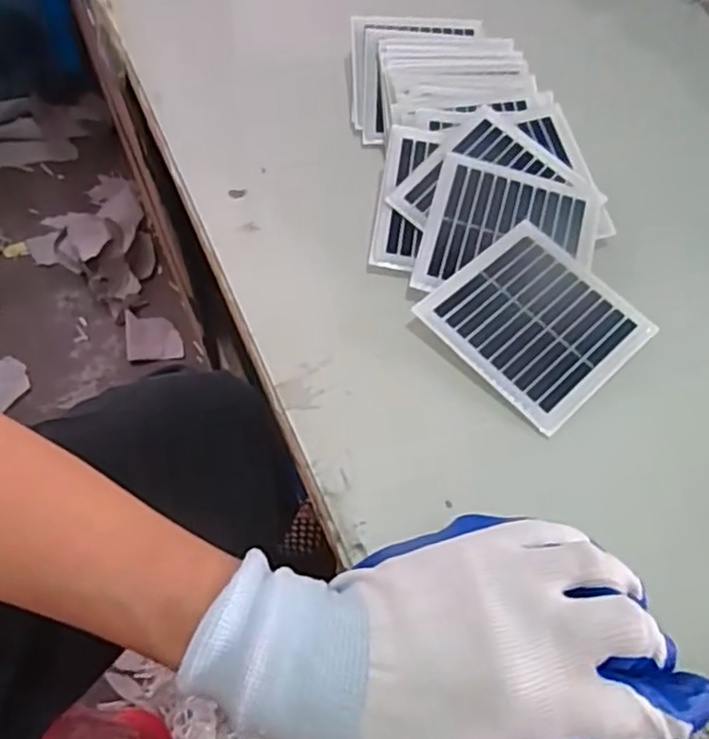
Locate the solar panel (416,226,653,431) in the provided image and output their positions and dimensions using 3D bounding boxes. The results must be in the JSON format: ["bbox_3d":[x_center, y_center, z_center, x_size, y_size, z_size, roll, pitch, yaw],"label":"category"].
[{"bbox_3d":[0.097,-0.026,0.374,0.095,0.004,0.095,-37,72,-22],"label":"solar panel"}]

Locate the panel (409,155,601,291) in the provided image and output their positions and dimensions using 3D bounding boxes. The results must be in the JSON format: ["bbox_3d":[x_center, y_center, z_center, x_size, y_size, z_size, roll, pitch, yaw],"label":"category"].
[{"bbox_3d":[0.088,-0.075,0.402,0.097,0.006,0.091,16,66,1],"label":"panel"}]

